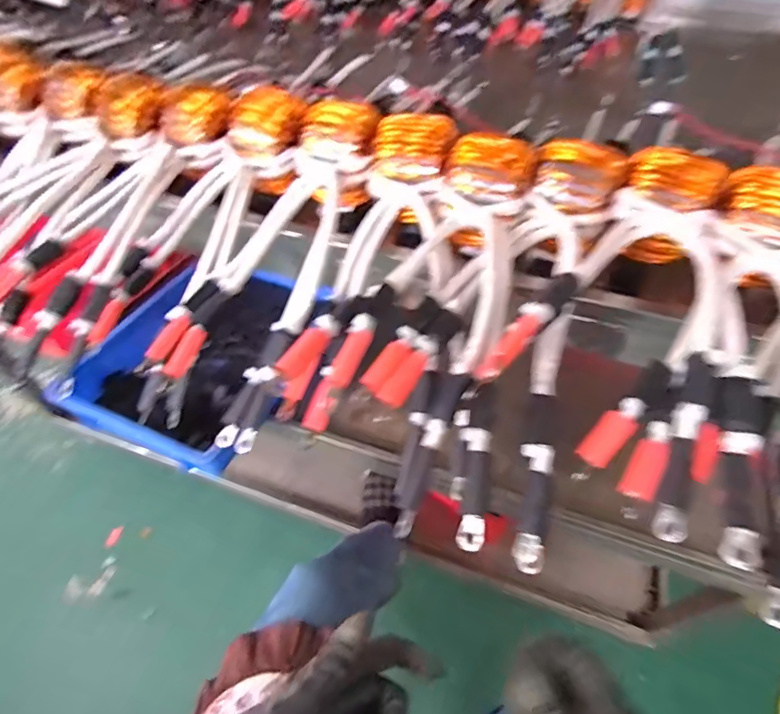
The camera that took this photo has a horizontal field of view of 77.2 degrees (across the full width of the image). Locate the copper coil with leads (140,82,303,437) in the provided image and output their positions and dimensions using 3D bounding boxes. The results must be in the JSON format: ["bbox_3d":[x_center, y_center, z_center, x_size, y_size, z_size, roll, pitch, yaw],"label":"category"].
[{"bbox_3d":[-0.136,-0.104,0.416,0.072,0.068,0.325,10,72,9],"label":"copper coil with leads"}]

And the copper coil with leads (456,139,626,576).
[{"bbox_3d":[0.100,-0.031,0.317,0.061,0.065,0.308,16,54,13],"label":"copper coil with leads"}]

